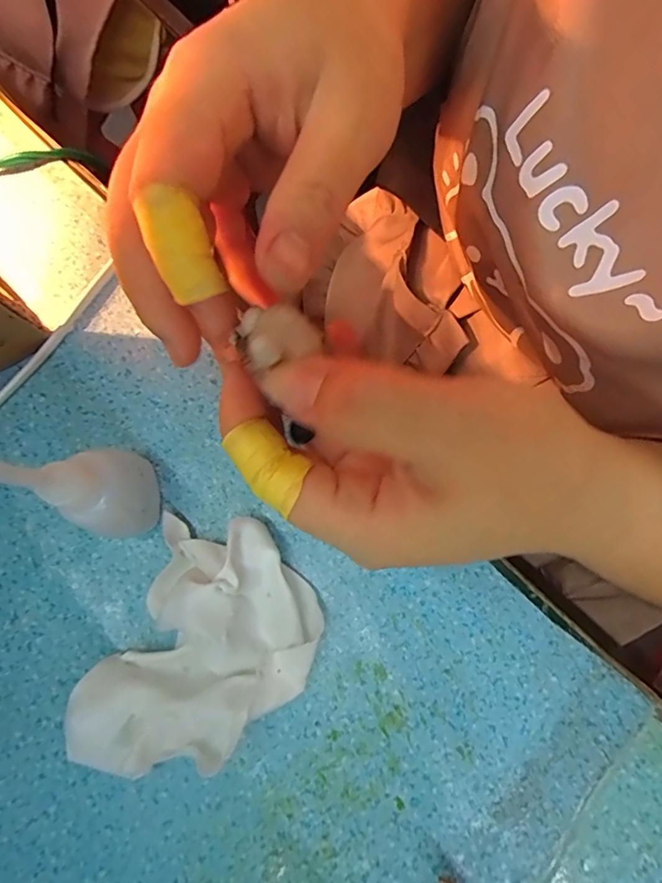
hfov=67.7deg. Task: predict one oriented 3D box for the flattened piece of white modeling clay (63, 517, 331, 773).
[{"bbox_3d":[-0.048,0.081,0.193,0.075,0.030,0.099,22,79,4],"label":"flattened piece of white modeling clay"}]

